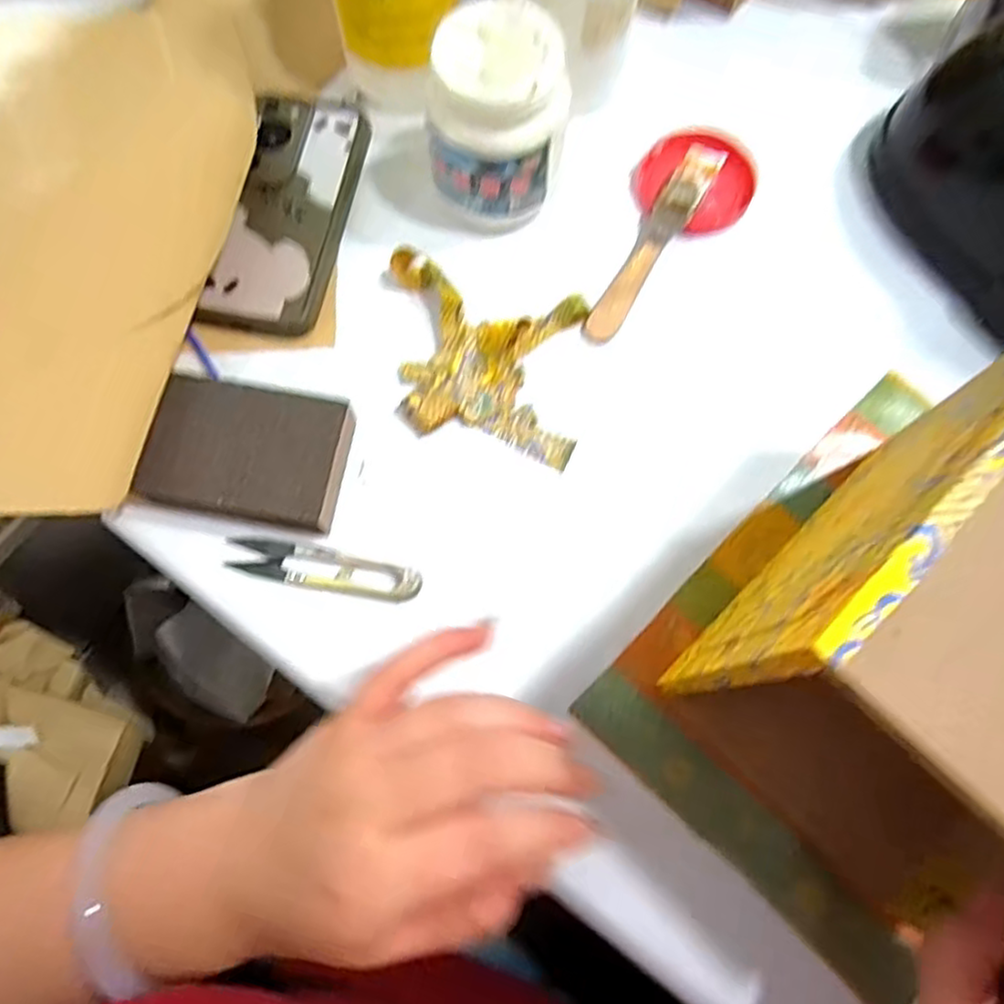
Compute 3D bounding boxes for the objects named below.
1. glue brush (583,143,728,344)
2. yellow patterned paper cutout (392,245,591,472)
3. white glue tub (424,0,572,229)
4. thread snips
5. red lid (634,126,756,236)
[{"bbox_3d":[0.091,-0.154,0.419,0.023,0.024,0.141,30,74,9],"label":"glue brush"},{"bbox_3d":[-0.012,-0.082,0.397,0.122,0.019,0.099,14,72,4],"label":"yellow patterned paper cutout"},{"bbox_3d":[-0.001,-0.209,0.393,0.069,0.098,0.072,0,72,-1],"label":"white glue tub"},{"bbox_3d":[-0.092,0.034,0.362,0.099,0.010,0.022,12,72,3],"label":"thread snips"},{"bbox_3d":[0.121,-0.199,0.435,0.071,0.020,0.074,0,72,-1],"label":"red lid"}]

